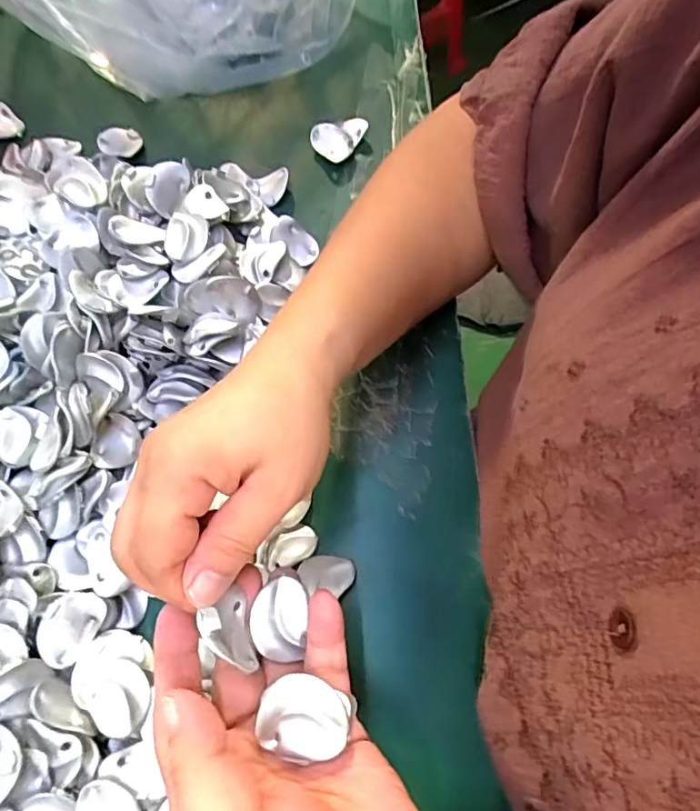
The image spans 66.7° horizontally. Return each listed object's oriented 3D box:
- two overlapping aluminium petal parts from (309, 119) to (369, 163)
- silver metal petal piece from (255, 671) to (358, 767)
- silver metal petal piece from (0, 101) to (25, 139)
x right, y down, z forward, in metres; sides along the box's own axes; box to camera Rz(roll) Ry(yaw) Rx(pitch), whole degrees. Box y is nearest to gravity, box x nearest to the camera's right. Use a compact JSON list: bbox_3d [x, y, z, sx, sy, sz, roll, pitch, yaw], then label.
[{"bbox_3d":[-0.009,-0.200,0.395,0.032,0.013,0.041,34,72,14],"label":"two overlapping aluminium petal parts"},{"bbox_3d":[-0.017,0.115,0.197,0.031,0.009,0.025,20,70,7],"label":"silver metal petal piece"},{"bbox_3d":[-0.268,-0.217,0.407,0.026,0.008,0.034,-42,73,-15],"label":"silver metal petal piece"}]

